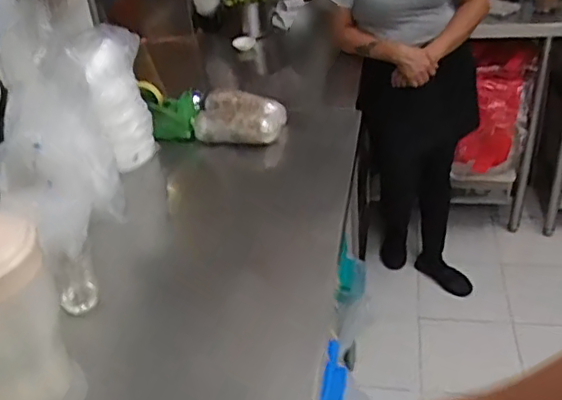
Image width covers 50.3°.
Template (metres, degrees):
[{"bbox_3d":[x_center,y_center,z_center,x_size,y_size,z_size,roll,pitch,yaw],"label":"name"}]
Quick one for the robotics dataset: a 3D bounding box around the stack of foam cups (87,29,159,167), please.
[{"bbox_3d":[-0.328,-0.202,1.237,0.117,0.268,0.128,-14,35,-14],"label":"stack of foam cups"}]

